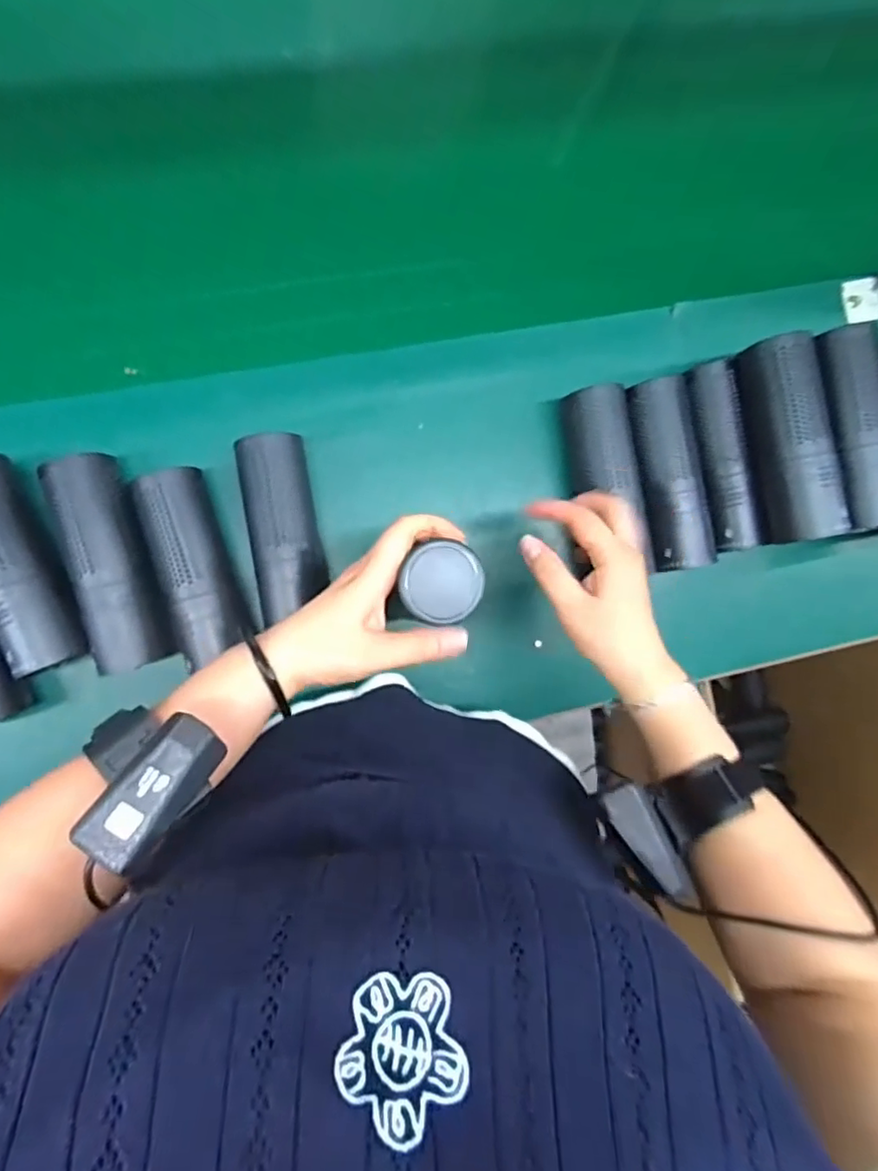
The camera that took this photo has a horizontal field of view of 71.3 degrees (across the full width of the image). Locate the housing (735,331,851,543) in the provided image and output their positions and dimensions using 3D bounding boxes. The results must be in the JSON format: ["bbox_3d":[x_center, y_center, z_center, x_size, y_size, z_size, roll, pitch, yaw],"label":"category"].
[{"bbox_3d":[0.283,-0.118,0.498,0.052,0.053,0.166,-9,90,-8],"label":"housing"}]

